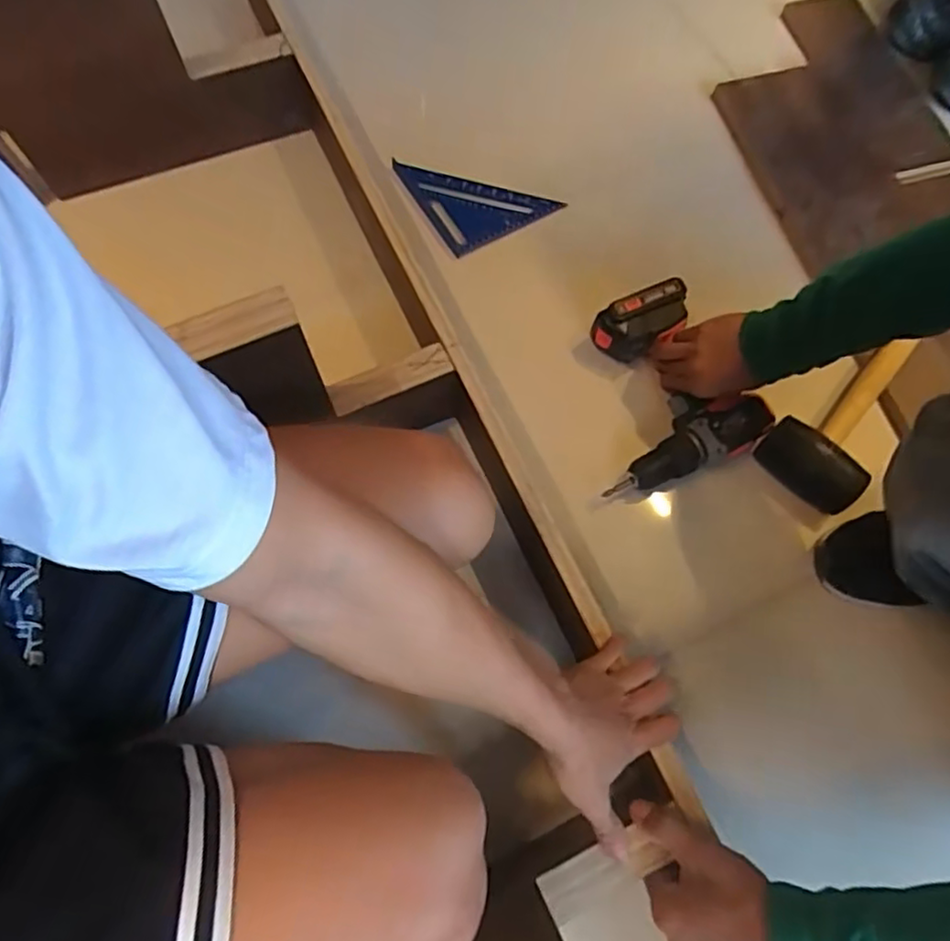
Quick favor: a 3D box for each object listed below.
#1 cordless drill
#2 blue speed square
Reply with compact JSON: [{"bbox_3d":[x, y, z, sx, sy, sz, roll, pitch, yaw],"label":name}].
[{"bbox_3d":[0.222,-0.101,0.776,0.203,0.083,0.216,-19,72,-8],"label":"cordless drill"},{"bbox_3d":[0.002,-0.398,0.910,0.166,0.022,0.172,-28,73,-11],"label":"blue speed square"}]

